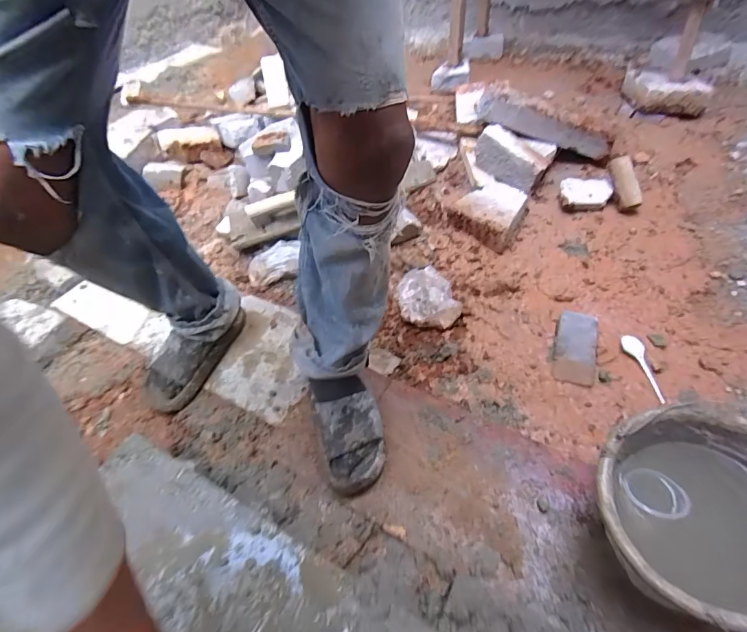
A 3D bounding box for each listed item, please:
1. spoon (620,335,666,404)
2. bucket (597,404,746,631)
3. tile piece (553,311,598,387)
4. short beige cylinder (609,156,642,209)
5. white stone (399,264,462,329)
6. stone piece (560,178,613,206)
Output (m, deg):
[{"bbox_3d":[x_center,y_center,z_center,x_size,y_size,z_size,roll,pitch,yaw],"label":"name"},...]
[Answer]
[{"bbox_3d":[0.537,0.098,0.821,0.037,0.008,0.162,-6,46,0],"label":"spoon"},{"bbox_3d":[0.397,0.268,0.535,0.240,0.187,0.225,-3,46,3],"label":"bucket"},{"bbox_3d":[0.415,0.065,0.857,0.078,0.015,0.155,10,65,15],"label":"tile piece"},{"bbox_3d":[0.677,-0.359,1.123,0.052,0.042,0.146,-7,72,-1],"label":"short beige cylinder"},{"bbox_3d":[0.118,-0.050,0.962,0.124,0.054,0.178,-11,46,-5],"label":"white stone"},{"bbox_3d":[0.590,-0.343,1.168,0.124,0.054,0.088,2,48,10],"label":"stone piece"}]

